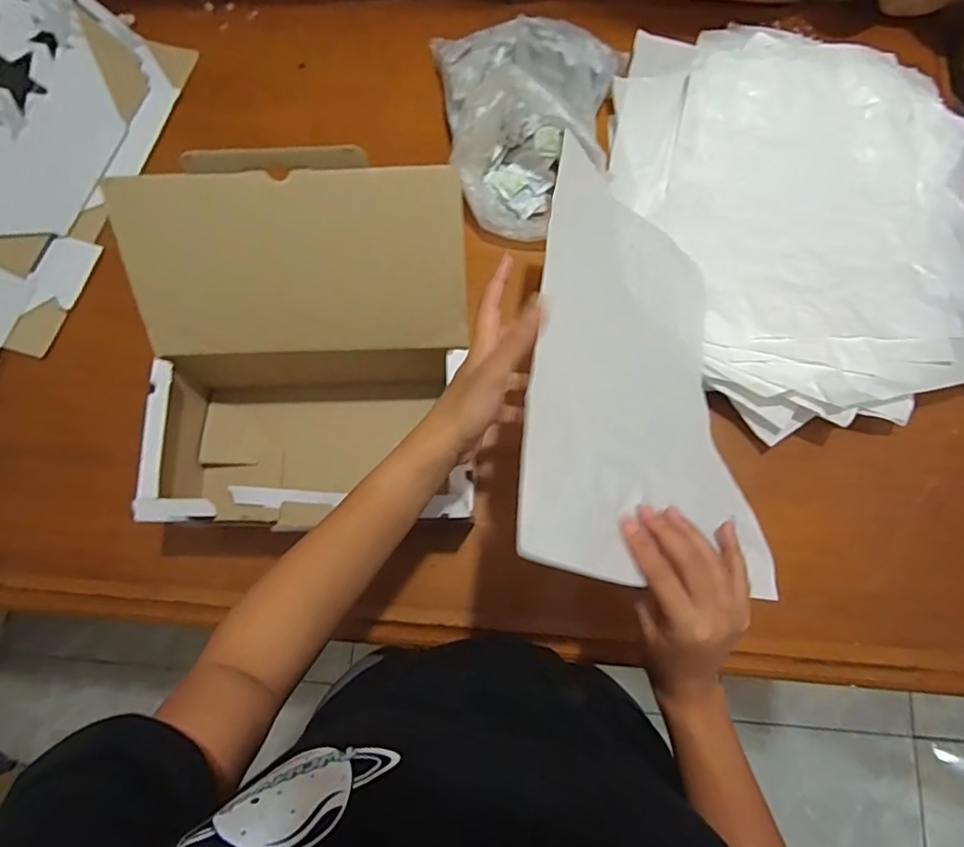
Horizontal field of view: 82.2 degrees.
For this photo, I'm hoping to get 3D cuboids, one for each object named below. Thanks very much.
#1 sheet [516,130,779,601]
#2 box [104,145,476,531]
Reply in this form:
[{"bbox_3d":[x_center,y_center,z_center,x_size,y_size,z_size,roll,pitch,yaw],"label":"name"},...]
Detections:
[{"bbox_3d":[0.124,-0.045,0.419,0.204,0.046,0.334,26,58,-31],"label":"sheet"},{"bbox_3d":[-0.152,-0.047,0.490,0.278,0.239,0.254,-2,76,1],"label":"box"}]

